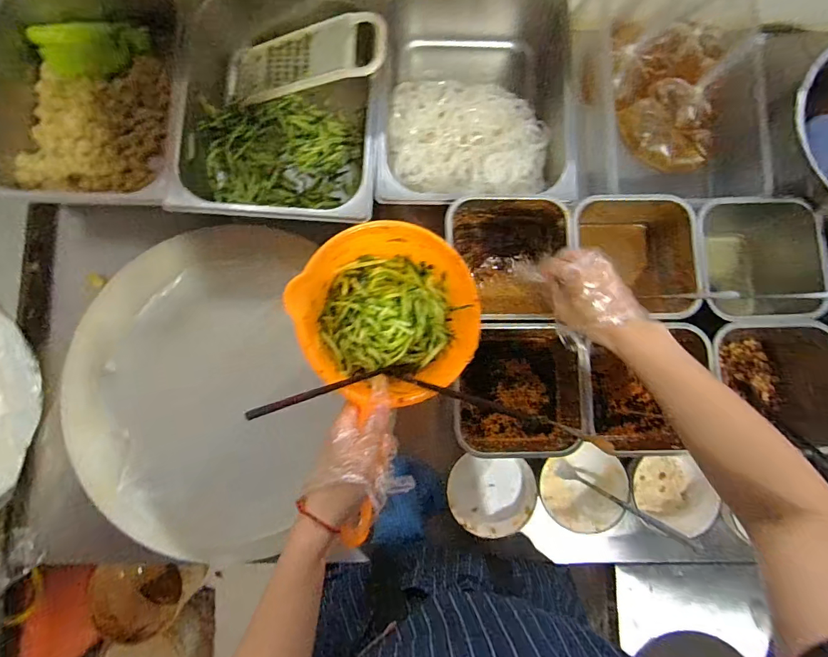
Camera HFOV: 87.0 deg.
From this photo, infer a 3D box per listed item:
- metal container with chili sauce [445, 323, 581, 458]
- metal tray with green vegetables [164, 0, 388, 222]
[{"bbox_3d":[0.131,0.078,0.567,0.156,0.085,0.161,1,83,-1],"label":"metal container with chili sauce"},{"bbox_3d":[-0.177,-0.311,0.624,0.262,0.097,0.342,2,83,-1],"label":"metal tray with green vegetables"}]

